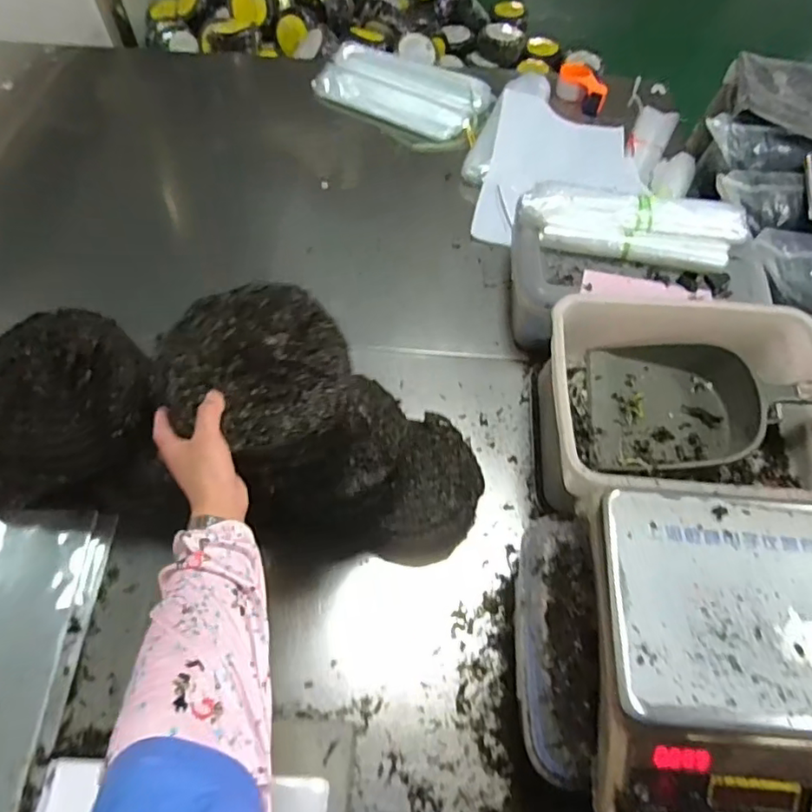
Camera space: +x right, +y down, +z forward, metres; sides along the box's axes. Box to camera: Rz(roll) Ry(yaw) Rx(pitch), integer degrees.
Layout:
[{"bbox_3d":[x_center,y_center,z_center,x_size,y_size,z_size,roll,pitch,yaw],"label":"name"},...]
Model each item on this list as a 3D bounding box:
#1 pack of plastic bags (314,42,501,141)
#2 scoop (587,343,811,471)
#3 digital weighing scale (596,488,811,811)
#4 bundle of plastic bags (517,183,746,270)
[{"bbox_3d":[-0.006,-0.820,1.477,0.448,0.059,0.220,27,62,15],"label":"pack of plastic bags"},{"bbox_3d":[0.436,-0.017,0.817,0.316,0.109,0.224,7,59,3],"label":"scoop"},{"bbox_3d":[0.367,0.258,0.594,0.334,0.096,0.328,4,58,1],"label":"digital weighing scale"},{"bbox_3d":[0.397,-0.322,0.998,0.389,0.039,0.152,13,59,7],"label":"bundle of plastic bags"}]

